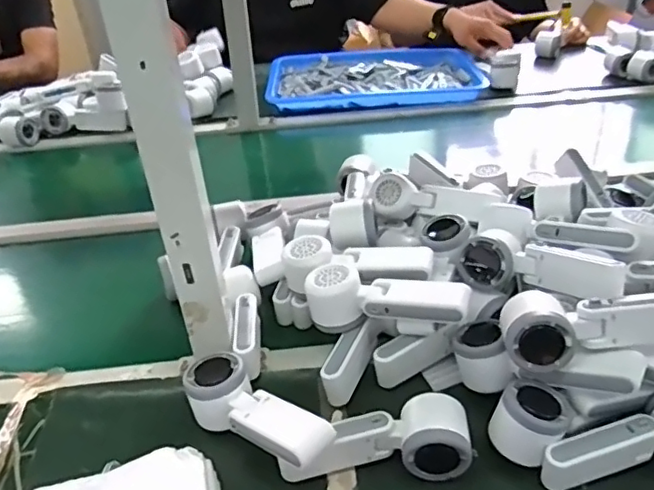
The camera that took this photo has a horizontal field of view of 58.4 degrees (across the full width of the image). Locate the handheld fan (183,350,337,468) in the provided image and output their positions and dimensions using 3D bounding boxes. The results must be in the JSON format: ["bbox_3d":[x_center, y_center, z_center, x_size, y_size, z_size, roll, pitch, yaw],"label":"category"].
[{"bbox_3d":[-0.067,0.159,0.528,0.169,0.071,0.057,28,48,36],"label":"handheld fan"}]

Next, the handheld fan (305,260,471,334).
[{"bbox_3d":[0.062,0.054,0.608,0.166,0.051,0.070,7,39,16],"label":"handheld fan"}]

